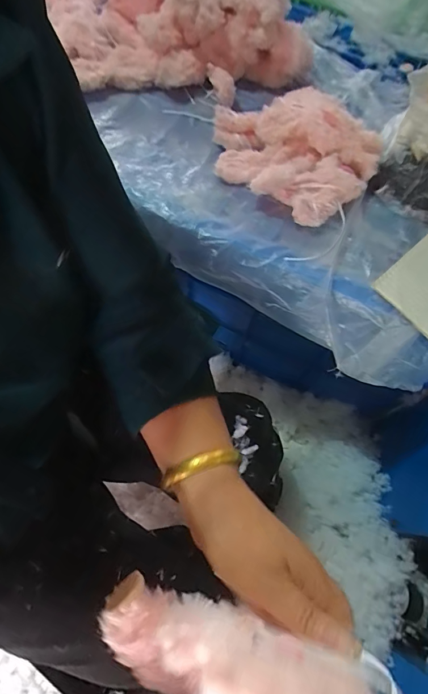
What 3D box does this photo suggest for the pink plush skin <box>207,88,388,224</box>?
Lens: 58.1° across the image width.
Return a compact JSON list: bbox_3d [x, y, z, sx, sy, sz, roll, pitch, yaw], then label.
[{"bbox_3d":[0.113,-0.312,0.595,0.260,0.098,0.173,33,70,10],"label":"pink plush skin"}]

